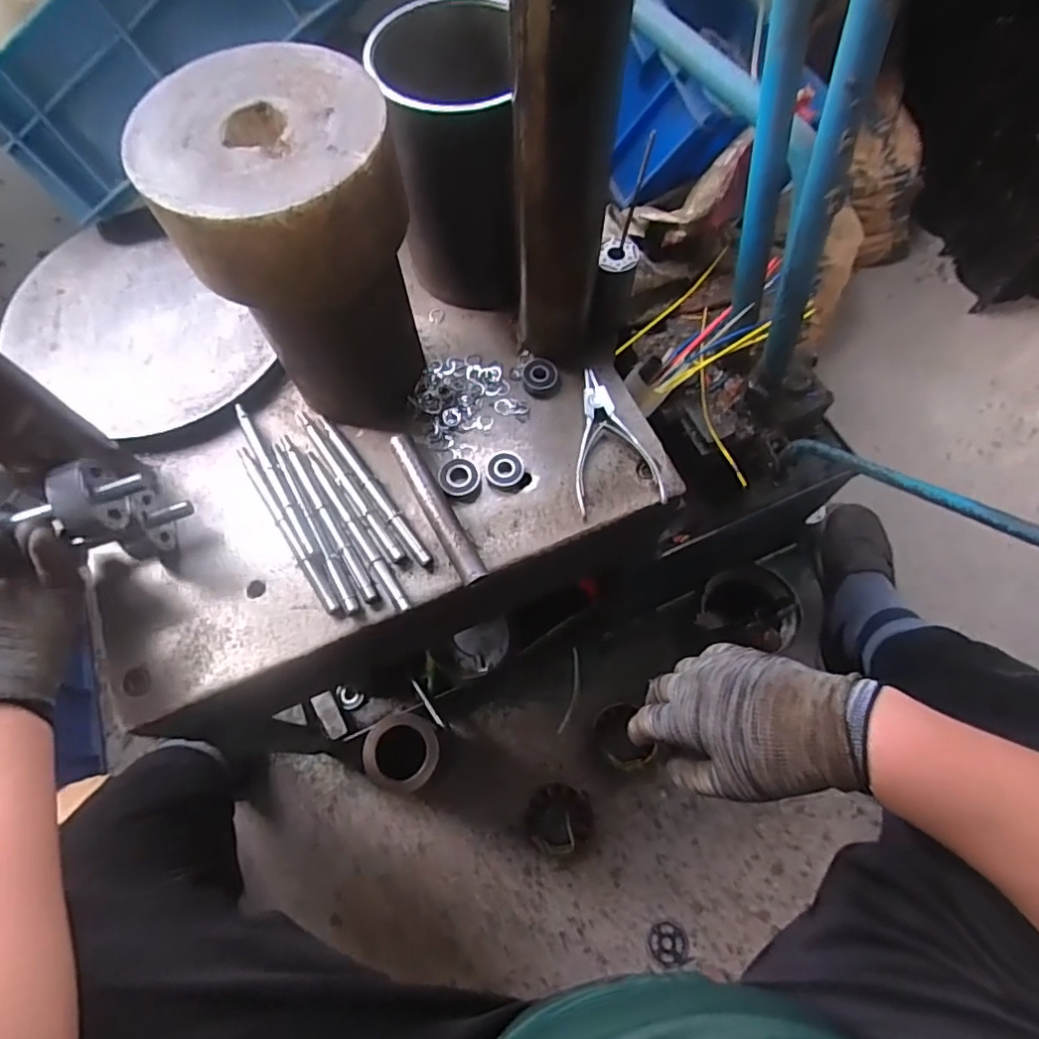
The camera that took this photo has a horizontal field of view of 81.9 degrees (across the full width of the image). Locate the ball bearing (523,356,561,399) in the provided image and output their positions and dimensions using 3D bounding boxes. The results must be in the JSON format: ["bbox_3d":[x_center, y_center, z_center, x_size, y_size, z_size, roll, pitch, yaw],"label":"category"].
[{"bbox_3d":[0.019,-0.124,0.525,0.031,0.011,0.037,-3,67,0],"label":"ball bearing"}]

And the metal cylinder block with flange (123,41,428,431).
[{"bbox_3d":[-0.146,-0.182,0.435,0.143,0.209,0.142,-10,67,-3],"label":"metal cylinder block with flange"}]

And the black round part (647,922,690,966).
[{"bbox_3d":[0.182,0.518,0.731,0.048,0.006,0.044,0,67,1],"label":"black round part"}]

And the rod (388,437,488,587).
[{"bbox_3d":[-0.064,-0.010,0.472,0.021,0.018,0.139,-26,69,-9],"label":"rod"}]

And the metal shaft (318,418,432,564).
[{"bbox_3d":[-0.119,-0.026,0.484,0.012,0.007,0.162,-35,71,-13],"label":"metal shaft"}]

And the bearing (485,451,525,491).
[{"bbox_3d":[-0.012,-0.041,0.491,0.030,0.012,0.033,0,67,1],"label":"bearing"}]

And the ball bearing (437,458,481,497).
[{"bbox_3d":[-0.049,-0.035,0.489,0.033,0.014,0.036,0,67,1],"label":"ball bearing"}]

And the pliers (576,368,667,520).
[{"bbox_3d":[0.075,-0.068,0.499,0.069,0.013,0.130,-8,67,-2],"label":"pliers"}]

